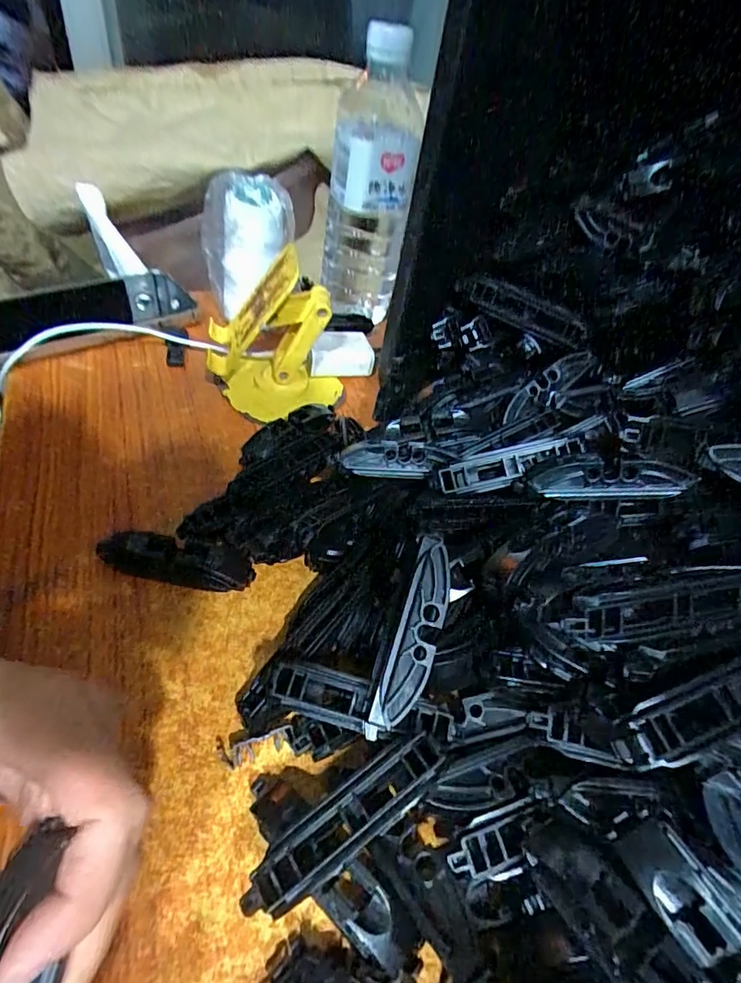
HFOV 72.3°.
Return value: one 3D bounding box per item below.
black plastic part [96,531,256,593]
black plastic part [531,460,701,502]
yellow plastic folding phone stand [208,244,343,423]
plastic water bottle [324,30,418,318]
[{"bbox_3d":[-0.101,0.036,0.266,0.075,0.020,0.021,13,45,0],"label":"black plastic part"},{"bbox_3d":[0.114,-0.006,0.242,0.069,0.017,0.010,-1,44,13],"label":"black plastic part"},{"bbox_3d":[-0.065,-0.112,0.365,0.099,0.095,0.079,1,47,-13],"label":"yellow plastic folding phone stand"},{"bbox_3d":[-0.003,-0.244,0.433,0.067,0.189,0.069,5,46,-10],"label":"plastic water bottle"}]

